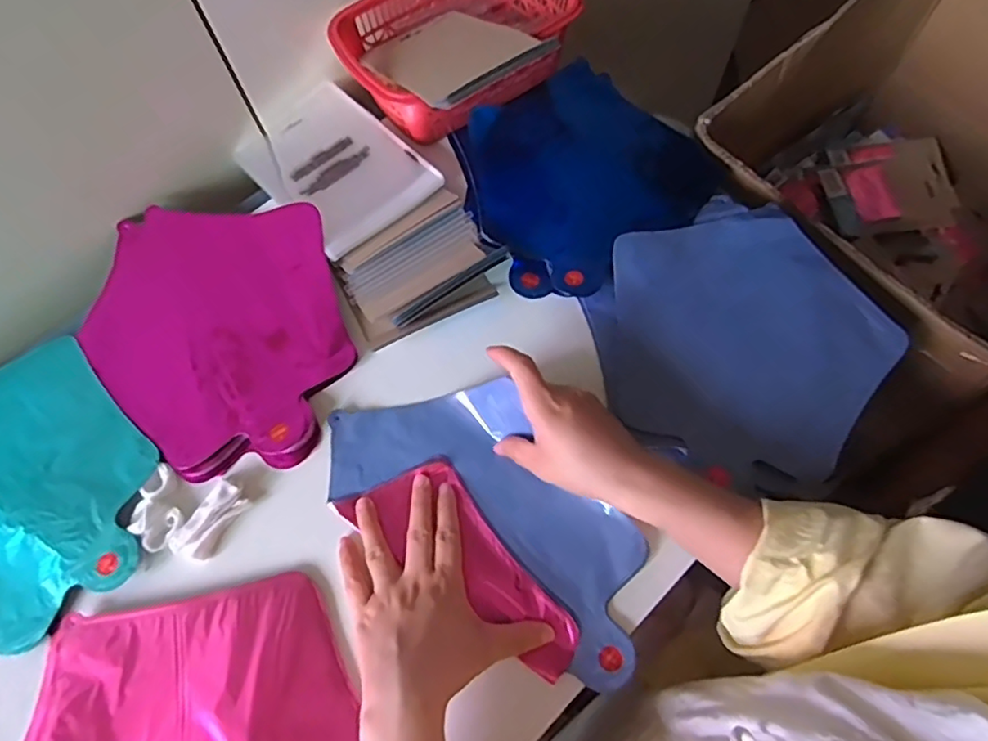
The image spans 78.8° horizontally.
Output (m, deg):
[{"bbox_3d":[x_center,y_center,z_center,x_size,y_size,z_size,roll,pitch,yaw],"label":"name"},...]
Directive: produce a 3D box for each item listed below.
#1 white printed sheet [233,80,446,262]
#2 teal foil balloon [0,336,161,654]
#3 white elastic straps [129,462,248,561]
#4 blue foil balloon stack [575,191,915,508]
[{"bbox_3d":[-0.150,-0.192,0.557,0.122,0.011,0.184,-40,70,-14],"label":"white printed sheet"},{"bbox_3d":[-0.388,0.102,0.456,0.240,0.015,0.234,-38,67,-12],"label":"teal foil balloon"},{"bbox_3d":[-0.228,0.105,0.446,0.079,0.009,0.059,10,67,7],"label":"white elastic straps"},{"bbox_3d":[0.196,-0.032,0.488,0.217,0.034,0.235,37,73,17],"label":"blue foil balloon stack"}]

